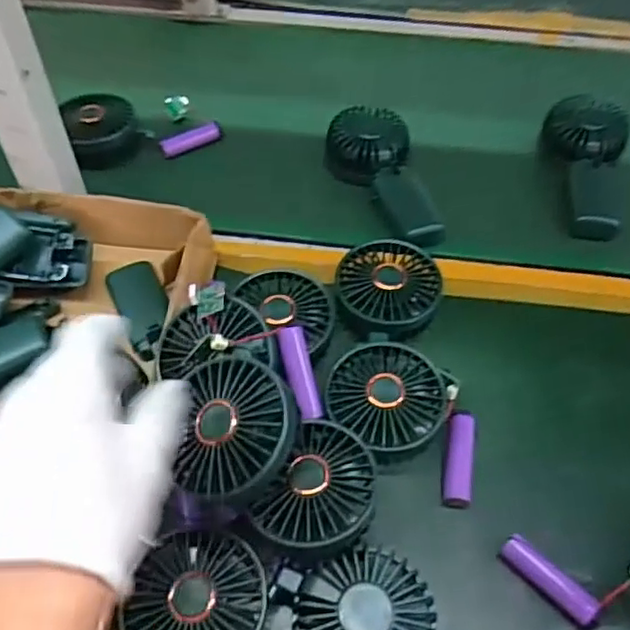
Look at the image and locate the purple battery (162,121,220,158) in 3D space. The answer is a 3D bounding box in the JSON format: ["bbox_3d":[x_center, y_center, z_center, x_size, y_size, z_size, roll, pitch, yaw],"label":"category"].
[{"bbox_3d":[-0.134,-0.193,0.698,0.070,0.018,0.017,-30,58,-22],"label":"purple battery"}]

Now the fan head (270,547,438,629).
[{"bbox_3d":[0.028,0.186,0.382,0.089,0.033,0.080,-10,52,-9],"label":"fan head"}]

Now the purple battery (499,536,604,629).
[{"bbox_3d":[0.152,0.174,0.415,0.015,0.020,0.065,-38,61,-27],"label":"purple battery"}]

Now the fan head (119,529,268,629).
[{"bbox_3d":[-0.069,0.177,0.386,0.082,0.025,0.083,17,53,12],"label":"fan head"}]

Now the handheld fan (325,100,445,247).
[{"bbox_3d":[0.078,-0.145,0.639,0.074,0.052,0.189,-24,56,-19],"label":"handheld fan"}]

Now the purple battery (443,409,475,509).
[{"bbox_3d":[0.106,0.104,0.469,0.019,0.015,0.072,8,52,5],"label":"purple battery"}]

